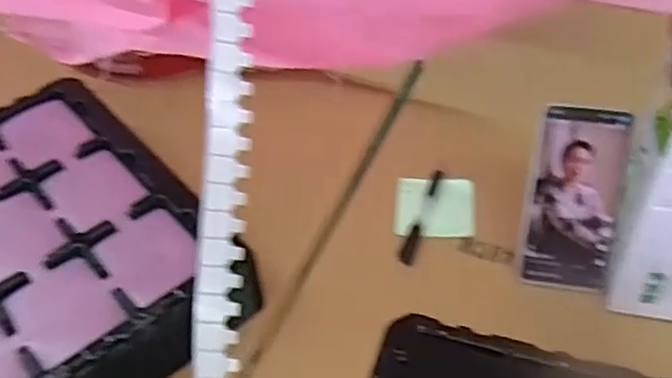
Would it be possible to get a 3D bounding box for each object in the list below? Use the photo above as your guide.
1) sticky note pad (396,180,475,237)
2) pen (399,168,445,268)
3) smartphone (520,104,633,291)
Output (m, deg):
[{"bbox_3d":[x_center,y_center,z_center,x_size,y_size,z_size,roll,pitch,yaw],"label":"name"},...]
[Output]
[{"bbox_3d":[0.101,0.019,0.724,0.079,0.010,0.071,3,47,6],"label":"sticky note pad"},{"bbox_3d":[0.087,0.026,0.715,0.013,0.015,0.116,15,49,16],"label":"pen"},{"bbox_3d":[0.210,0.010,0.624,0.075,0.159,0.007,7,14,13],"label":"smartphone"}]

